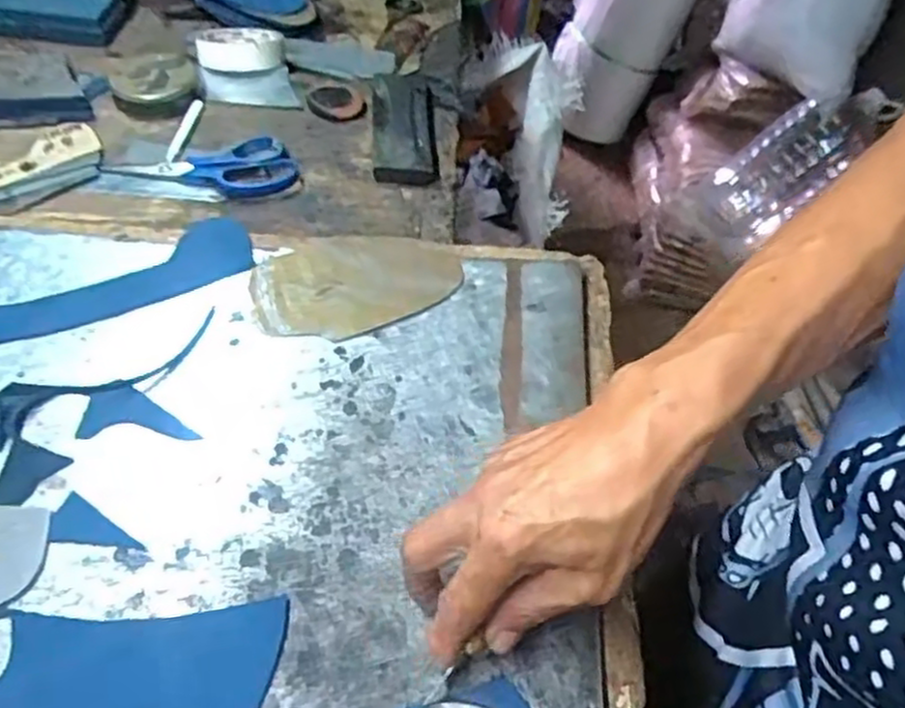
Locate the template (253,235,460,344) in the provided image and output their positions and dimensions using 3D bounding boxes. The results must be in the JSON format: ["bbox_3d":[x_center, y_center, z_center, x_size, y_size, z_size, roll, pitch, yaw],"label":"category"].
[{"bbox_3d":[-0.067,-0.049,0.519,0.139,0.005,0.087,-2,56,-1],"label":"template"}]

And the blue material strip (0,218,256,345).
[{"bbox_3d":[-0.236,-0.044,0.508,0.201,0.006,0.051,-25,67,-19],"label":"blue material strip"}]

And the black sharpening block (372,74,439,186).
[{"bbox_3d":[-0.045,-0.217,0.690,0.055,0.013,0.167,0,49,-6],"label":"black sharpening block"}]

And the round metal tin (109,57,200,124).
[{"bbox_3d":[-0.275,-0.249,0.691,0.075,0.021,0.080,-13,52,-17],"label":"round metal tin"}]

